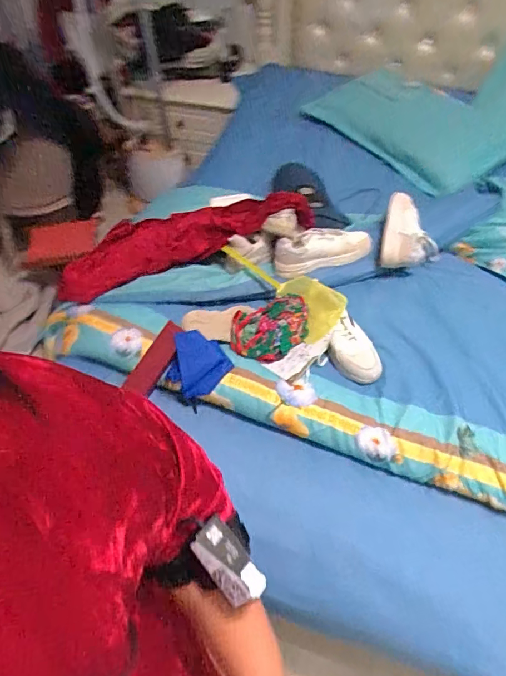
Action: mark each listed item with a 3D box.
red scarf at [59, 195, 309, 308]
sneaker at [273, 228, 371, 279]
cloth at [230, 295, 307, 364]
[{"bbox_3d":[-0.198,-0.267,1.217,0.705,0.104,0.262,-17,53,6],"label":"red scarf"},{"bbox_3d":[0.183,-0.228,1.179,0.265,0.112,0.079,-12,54,-7],"label":"sneaker"},{"bbox_3d":[0.041,-0.018,1.016,0.186,0.030,0.131,-26,76,4],"label":"cloth"}]

